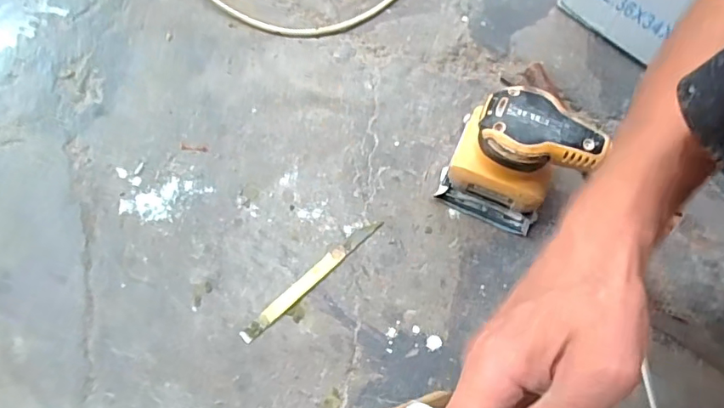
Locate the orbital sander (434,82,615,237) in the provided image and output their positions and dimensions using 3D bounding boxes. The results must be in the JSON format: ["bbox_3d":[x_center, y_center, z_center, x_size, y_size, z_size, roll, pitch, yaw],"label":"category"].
[{"bbox_3d":[0.150,-0.038,0.505,0.122,0.128,0.088,26,74,10],"label":"orbital sander"}]

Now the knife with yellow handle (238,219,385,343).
[{"bbox_3d":[-0.052,0.076,0.540,0.180,0.004,0.015,-42,75,-12],"label":"knife with yellow handle"}]

